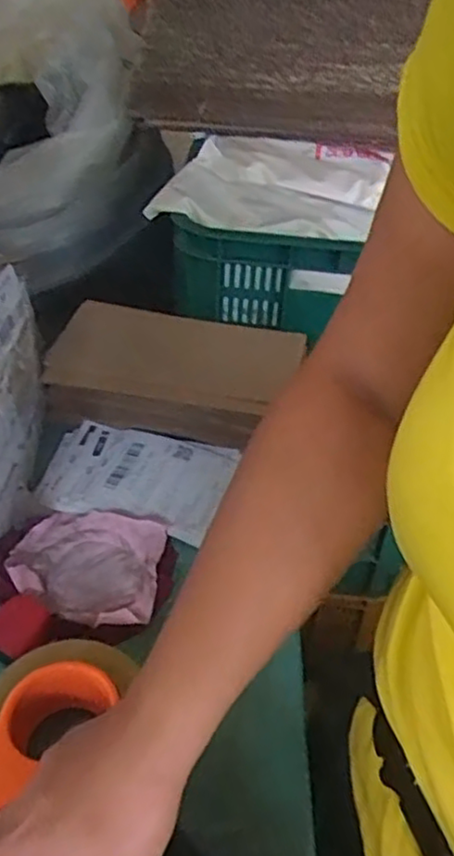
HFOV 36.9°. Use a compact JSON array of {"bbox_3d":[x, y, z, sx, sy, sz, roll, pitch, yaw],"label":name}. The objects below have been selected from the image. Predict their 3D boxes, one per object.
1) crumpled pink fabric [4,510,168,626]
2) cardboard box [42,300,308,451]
[{"bbox_3d":[-0.122,0.116,0.598,0.130,0.018,0.106,12,43,9],"label":"crumpled pink fabric"},{"bbox_3d":[-0.057,-0.056,0.733,0.244,0.078,0.128,9,42,6],"label":"cardboard box"}]

